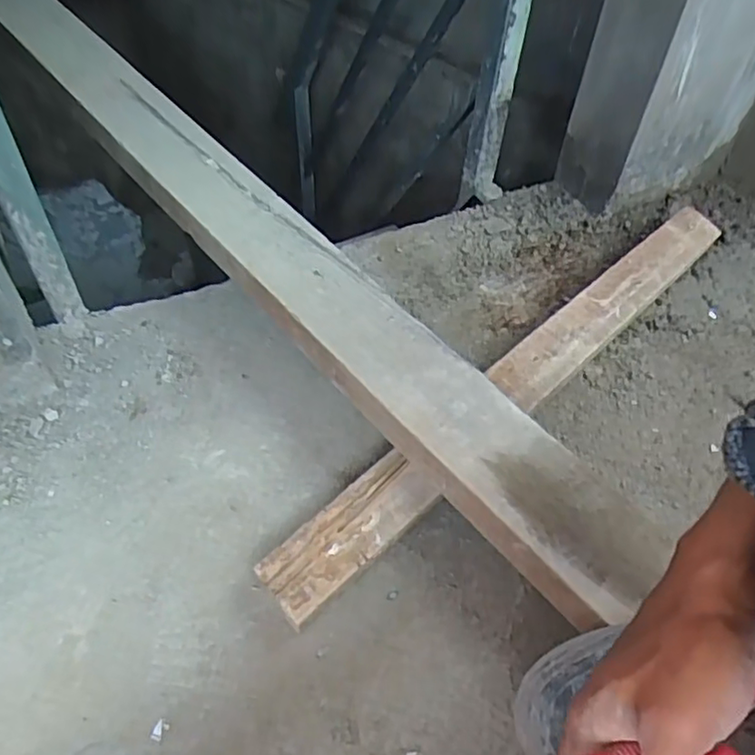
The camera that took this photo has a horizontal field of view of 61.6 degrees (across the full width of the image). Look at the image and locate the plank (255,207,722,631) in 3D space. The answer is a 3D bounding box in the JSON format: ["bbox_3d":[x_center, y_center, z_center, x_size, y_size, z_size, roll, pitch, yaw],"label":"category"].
[{"bbox_3d":[0.177,-0.018,0.707,0.752,0.031,0.075,-37,61,-27],"label":"plank"}]

